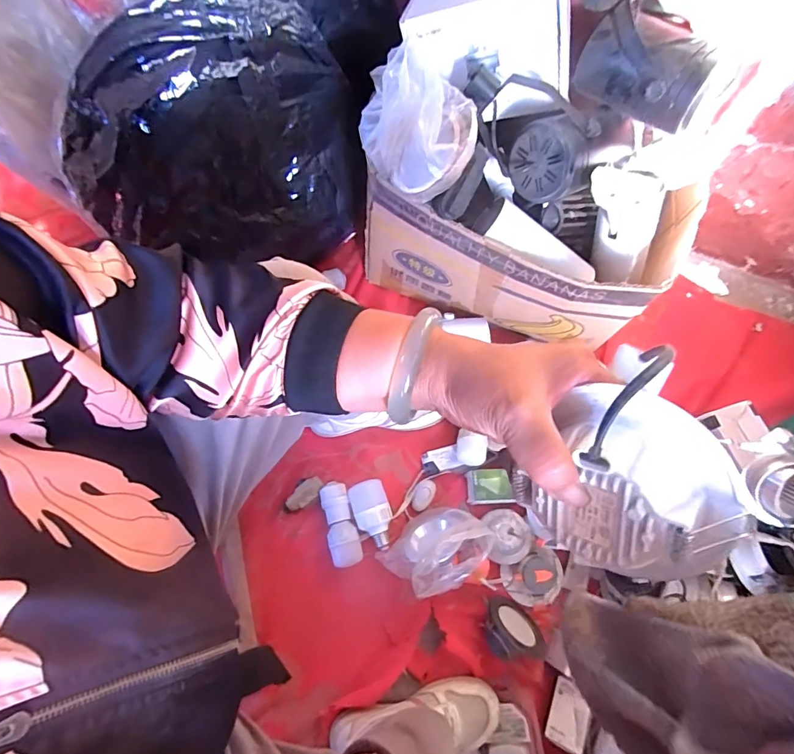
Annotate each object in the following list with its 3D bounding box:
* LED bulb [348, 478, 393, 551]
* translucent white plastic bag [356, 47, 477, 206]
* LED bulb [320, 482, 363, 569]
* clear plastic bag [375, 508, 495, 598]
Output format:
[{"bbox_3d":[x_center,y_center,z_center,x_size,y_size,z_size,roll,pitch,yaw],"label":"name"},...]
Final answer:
[{"bbox_3d":[-0.038,0.220,0.733,0.056,0.048,0.103,-17,73,-7],"label":"LED bulb"},{"bbox_3d":[0.023,-0.307,0.563,0.149,0.132,0.118,15,72,4],"label":"translucent white plastic bag"},{"bbox_3d":[-0.090,0.233,0.735,0.045,0.048,0.126,-15,73,-6],"label":"LED bulb"},{"bbox_3d":[0.060,0.257,0.689,0.110,0.100,0.143,44,76,12],"label":"clear plastic bag"}]

